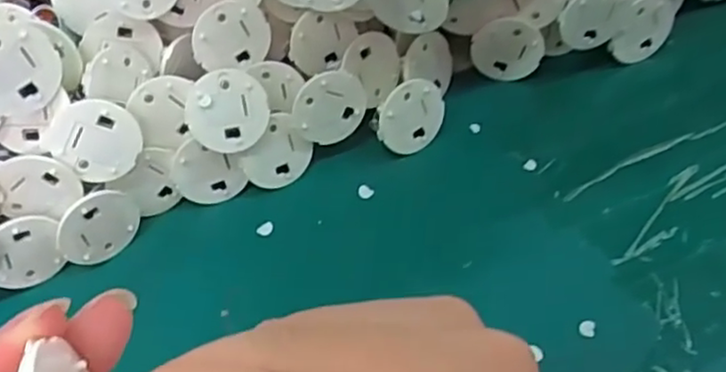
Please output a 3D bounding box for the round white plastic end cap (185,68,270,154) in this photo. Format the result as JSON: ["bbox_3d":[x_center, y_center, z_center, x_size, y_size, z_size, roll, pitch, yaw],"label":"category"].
[{"bbox_3d":[-0.064,-0.035,0.315,0.038,0.038,0.004,7,12,-21],"label":"round white plastic end cap"}]

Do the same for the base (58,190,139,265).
[{"bbox_3d":[-0.123,0.020,0.313,0.008,0.037,0.037,31,60,26],"label":"base"}]

